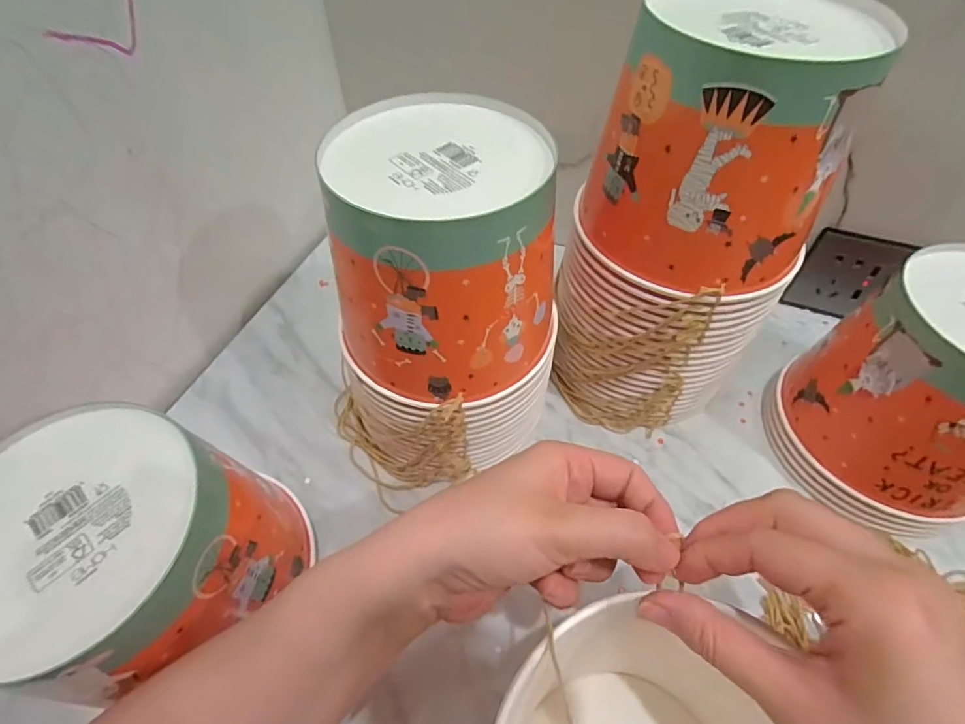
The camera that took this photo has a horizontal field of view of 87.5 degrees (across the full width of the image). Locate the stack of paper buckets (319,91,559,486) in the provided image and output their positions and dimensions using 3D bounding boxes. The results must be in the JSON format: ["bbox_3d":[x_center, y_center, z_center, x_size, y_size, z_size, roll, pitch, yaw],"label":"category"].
[{"bbox_3d":[-0.030,-0.029,0.355,0.143,0.236,0.150,36,60,23],"label":"stack of paper buckets"}]

